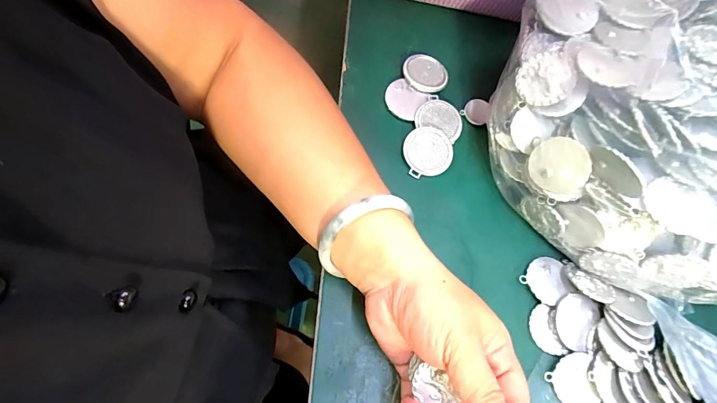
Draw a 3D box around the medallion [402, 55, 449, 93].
[{"bbox_3d":[0.059,-0.113,0.344,0.040,0.005,0.038,5,72,-5],"label":"medallion"}]

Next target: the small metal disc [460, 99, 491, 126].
[{"bbox_3d":[0.102,-0.078,0.340,0.023,0.006,0.022,2,72,-6],"label":"small metal disc"}]

